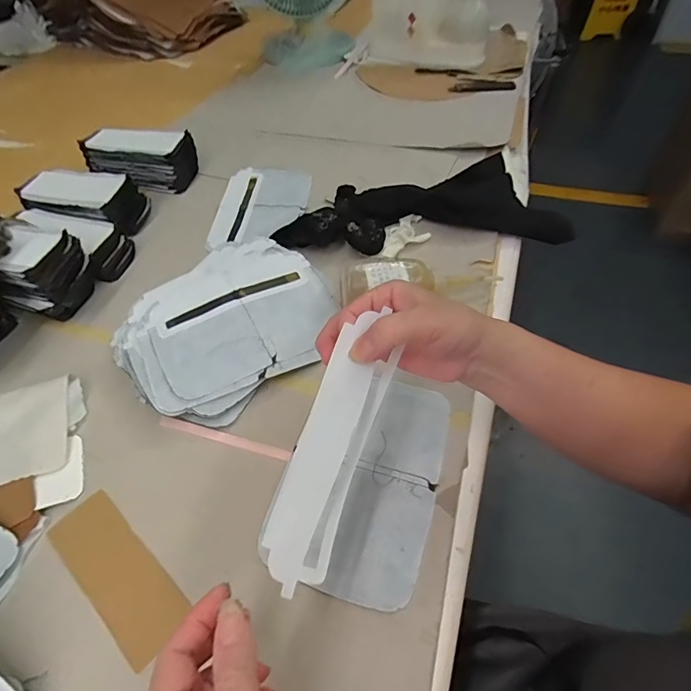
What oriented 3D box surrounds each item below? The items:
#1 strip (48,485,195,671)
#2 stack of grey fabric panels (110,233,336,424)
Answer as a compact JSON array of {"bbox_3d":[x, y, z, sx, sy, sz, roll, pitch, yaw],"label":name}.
[{"bbox_3d":[-0.187,0.184,0.360,0.144,0.004,0.052,34,59,26],"label":"strip"},{"bbox_3d":[-0.125,-0.023,0.487,0.185,0.052,0.232,36,61,27],"label":"stack of grey fabric panels"}]

